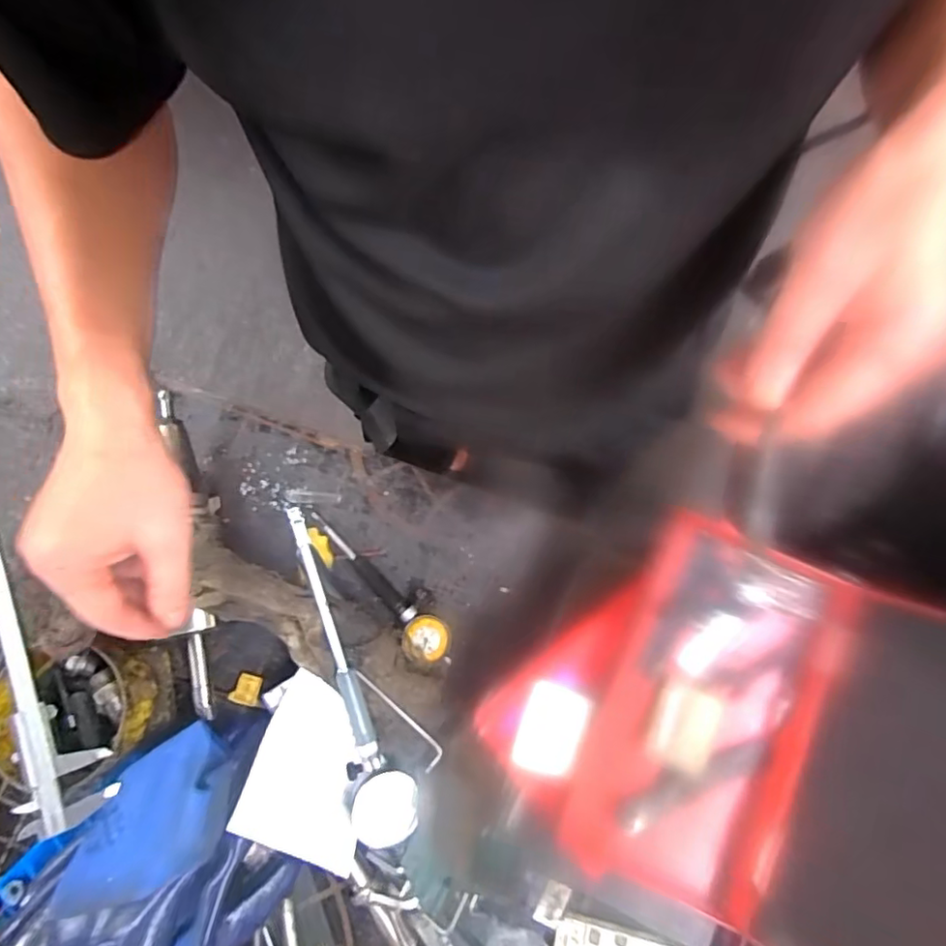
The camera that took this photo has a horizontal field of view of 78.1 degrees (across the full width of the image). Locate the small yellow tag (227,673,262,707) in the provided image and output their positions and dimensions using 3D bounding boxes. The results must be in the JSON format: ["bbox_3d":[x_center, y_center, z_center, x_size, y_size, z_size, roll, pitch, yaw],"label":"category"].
[{"bbox_3d":[-0.192,0.184,0.493,0.026,0.004,0.026,12,76,3],"label":"small yellow tag"}]

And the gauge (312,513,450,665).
[{"bbox_3d":[-0.083,0.099,0.508,0.036,0.018,0.166,-44,79,-10],"label":"gauge"}]

